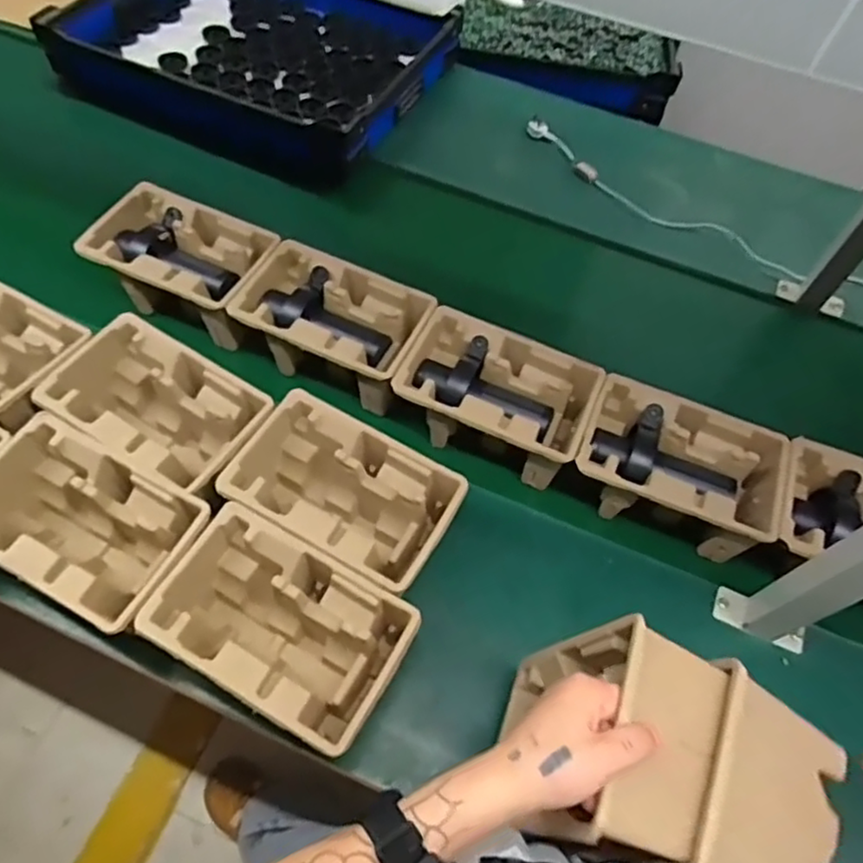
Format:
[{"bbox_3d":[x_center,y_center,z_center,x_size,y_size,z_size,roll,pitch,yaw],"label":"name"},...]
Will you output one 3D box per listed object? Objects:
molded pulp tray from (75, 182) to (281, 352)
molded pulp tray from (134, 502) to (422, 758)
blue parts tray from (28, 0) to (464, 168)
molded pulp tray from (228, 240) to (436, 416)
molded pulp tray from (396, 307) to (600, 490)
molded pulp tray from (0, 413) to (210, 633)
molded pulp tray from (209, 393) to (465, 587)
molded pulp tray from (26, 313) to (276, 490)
[{"bbox_3d":[-0.330,-0.224,0.889,0.212,0.110,0.142,23,61,10],"label":"molded pulp tray"},{"bbox_3d":[-0.145,0.203,0.657,0.227,0.115,0.144,27,61,13],"label":"molded pulp tray"},{"bbox_3d":[-0.305,-0.709,1.219,0.610,0.120,0.466,23,61,10],"label":"blue parts tray"},{"bbox_3d":[-0.127,-0.138,0.862,0.232,0.088,0.153,23,61,10],"label":"molded pulp tray"},{"bbox_3d":[0.082,-0.039,0.825,0.228,0.097,0.152,23,61,10],"label":"molded pulp tray"},{"bbox_3d":[-0.359,0.109,0.698,0.230,0.116,0.144,26,61,12],"label":"molded pulp tray"},{"bbox_3d":[-0.095,0.079,0.729,0.231,0.103,0.143,26,61,12],"label":"molded pulp tray"},{"bbox_3d":[-0.310,-0.013,0.768,0.220,0.110,0.141,28,61,13],"label":"molded pulp tray"}]

